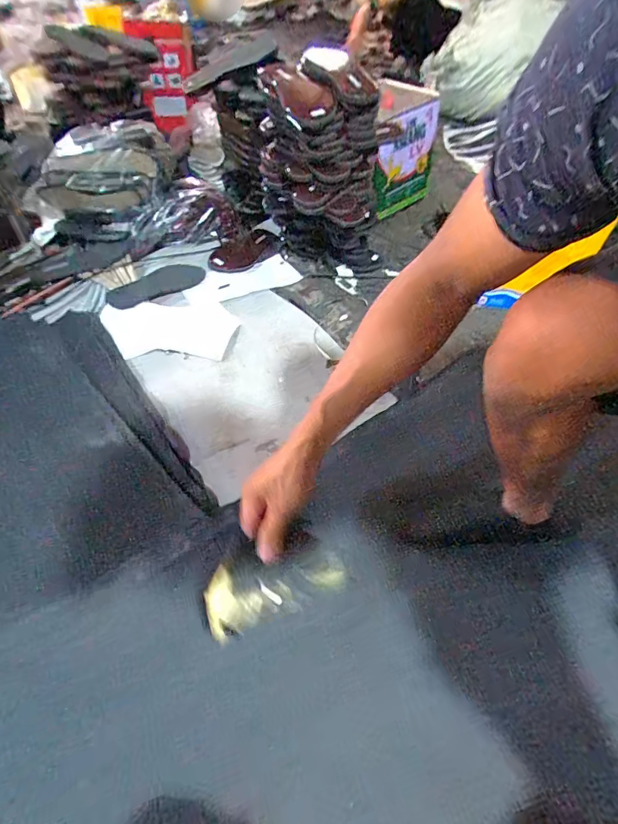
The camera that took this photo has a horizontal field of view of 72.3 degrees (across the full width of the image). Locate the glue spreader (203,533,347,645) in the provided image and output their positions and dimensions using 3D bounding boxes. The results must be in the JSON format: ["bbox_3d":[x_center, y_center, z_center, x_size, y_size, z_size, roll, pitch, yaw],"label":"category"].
[{"bbox_3d":[-0.038,0.190,0.485,0.161,0.026,0.077,-9,50,-30],"label":"glue spreader"}]

